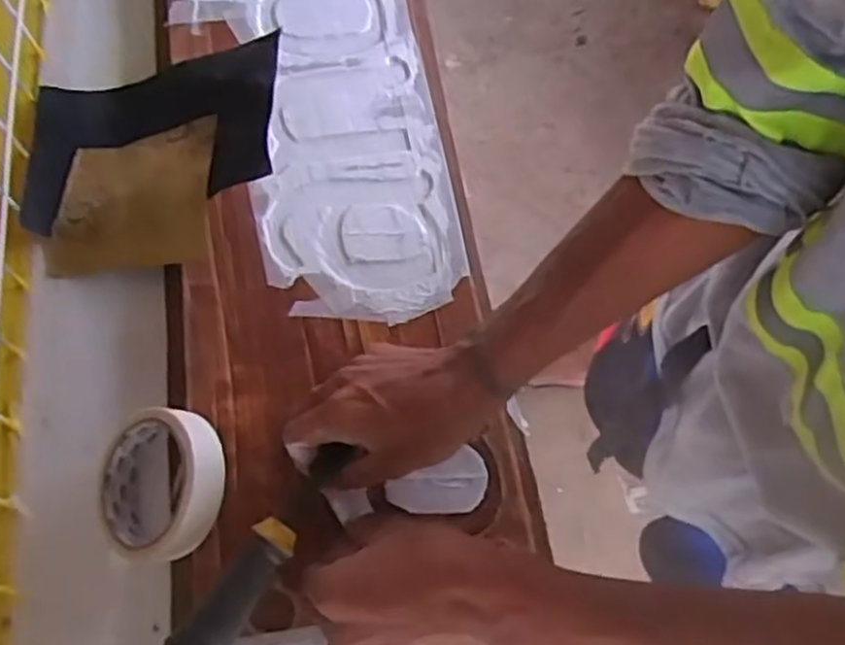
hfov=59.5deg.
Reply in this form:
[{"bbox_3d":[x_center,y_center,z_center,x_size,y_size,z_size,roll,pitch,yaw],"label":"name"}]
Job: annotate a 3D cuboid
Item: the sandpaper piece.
[{"bbox_3d":[-0.211,-0.127,0.567,0.224,0.025,0.177,-10,67,20],"label":"sandpaper piece"}]

